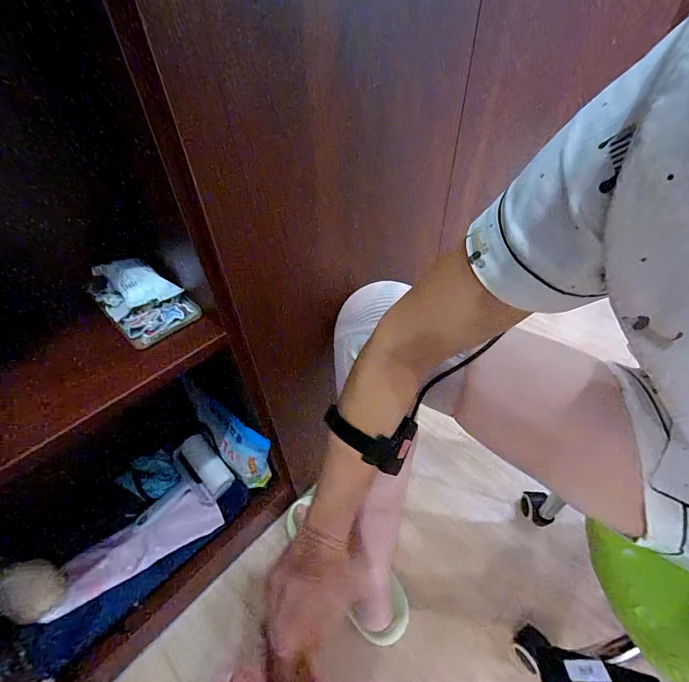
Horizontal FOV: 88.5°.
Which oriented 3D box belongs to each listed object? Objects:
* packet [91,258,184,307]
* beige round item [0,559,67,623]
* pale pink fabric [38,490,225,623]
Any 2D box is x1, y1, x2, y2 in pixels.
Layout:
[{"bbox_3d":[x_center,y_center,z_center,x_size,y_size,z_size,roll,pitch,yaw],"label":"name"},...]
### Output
[{"bbox_3d":[-0.226,-0.062,0.394,0.067,0.025,0.051,38,53,9],"label":"packet"},{"bbox_3d":[-0.427,0.337,0.481,0.065,0.047,0.063,-1,45,1],"label":"beige round item"},{"bbox_3d":[-0.316,0.321,0.556,0.230,0.024,0.071,-27,50,-23],"label":"pale pink fabric"}]

